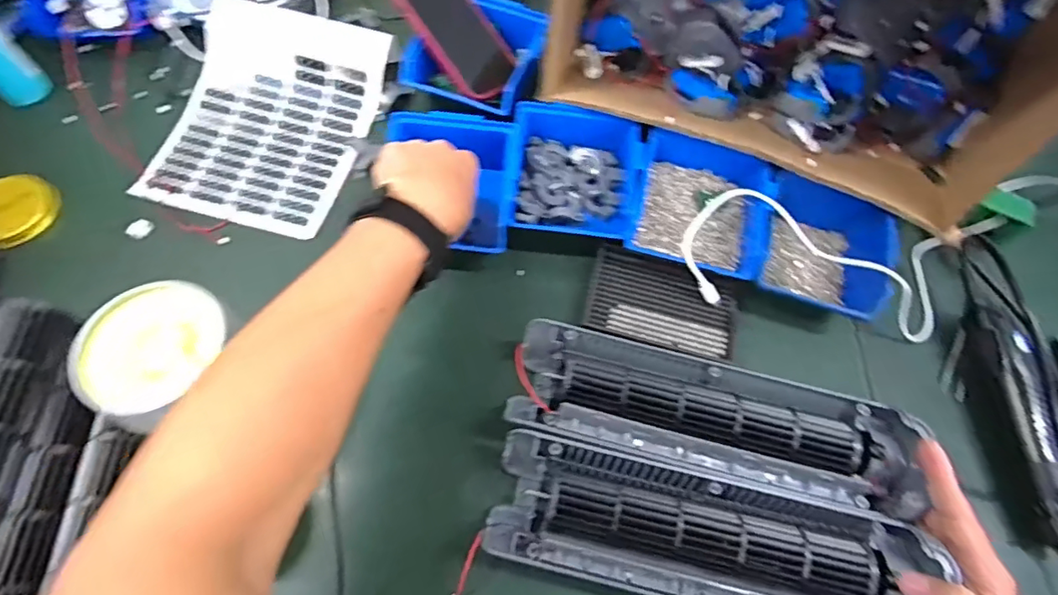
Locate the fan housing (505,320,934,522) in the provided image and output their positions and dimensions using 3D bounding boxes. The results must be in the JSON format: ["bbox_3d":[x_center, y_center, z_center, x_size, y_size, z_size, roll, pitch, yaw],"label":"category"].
[{"bbox_3d":[0.140,0.095,0.435,0.304,0.054,0.089,14,64,4],"label":"fan housing"}]

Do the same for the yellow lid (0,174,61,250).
[{"bbox_3d":[-0.480,-0.081,0.510,0.077,0.013,0.076,1,64,-3],"label":"yellow lid"}]

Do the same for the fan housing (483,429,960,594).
[{"bbox_3d":[0.126,0.170,0.395,0.299,0.048,0.098,12,64,5],"label":"fan housing"}]

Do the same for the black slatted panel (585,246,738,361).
[{"bbox_3d":[0.124,0.003,0.501,0.134,0.010,0.084,15,64,3],"label":"black slatted panel"}]

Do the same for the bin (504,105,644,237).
[{"bbox_3d":[0.043,-0.121,0.533,0.121,0.051,0.139,9,64,1],"label":"bin"}]

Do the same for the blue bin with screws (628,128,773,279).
[{"bbox_3d":[0.159,-0.087,0.521,0.118,0.051,0.134,14,64,3],"label":"blue bin with screws"}]

